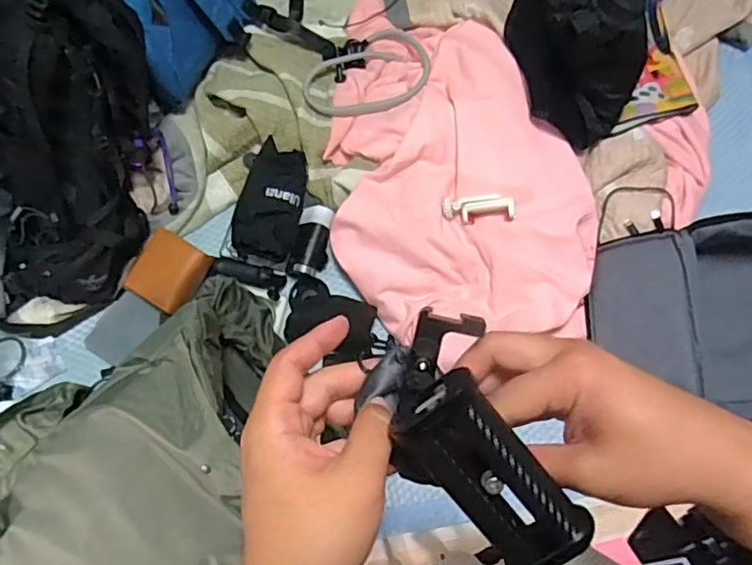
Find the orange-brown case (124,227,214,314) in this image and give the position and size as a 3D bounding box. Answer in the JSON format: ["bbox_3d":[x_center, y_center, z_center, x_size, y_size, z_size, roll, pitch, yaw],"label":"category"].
[{"bbox_3d":[-0.306,-0.017,0.873,0.103,0.026,0.102,30,74,9],"label":"orange-brown case"}]

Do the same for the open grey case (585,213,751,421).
[{"bbox_3d":[0.433,0.054,0.789,0.257,0.155,0.251,5,71,1],"label":"open grey case"}]

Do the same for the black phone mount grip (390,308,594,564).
[{"bbox_3d":[0.055,0.083,0.311,0.074,0.067,0.128,-28,99,1],"label":"black phone mount grip"}]

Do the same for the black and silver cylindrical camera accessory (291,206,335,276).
[{"bbox_3d":[-0.097,-0.058,0.898,0.051,0.055,0.098,12,72,4],"label":"black and silver cylindrical camera accessory"}]

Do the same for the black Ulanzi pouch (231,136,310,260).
[{"bbox_3d":[-0.164,-0.127,0.921,0.100,0.034,0.173,7,72,2],"label":"black Ulanzi pouch"}]

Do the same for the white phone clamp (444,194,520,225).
[{"bbox_3d":[0.148,-0.106,0.854,0.104,0.023,0.034,-2,70,19],"label":"white phone clamp"}]

